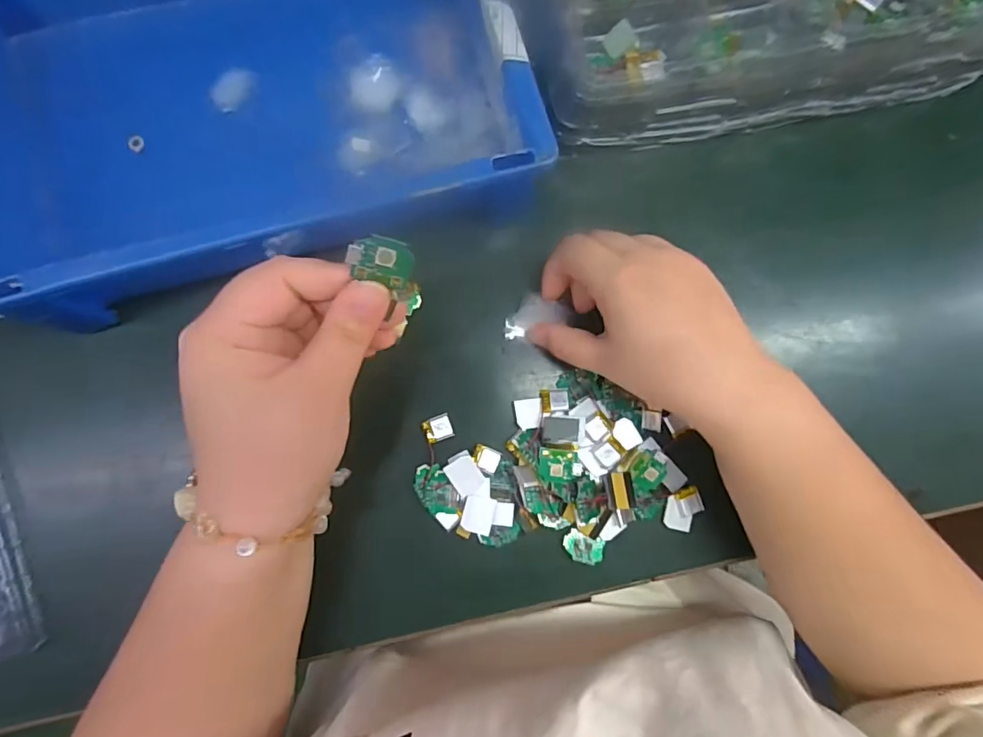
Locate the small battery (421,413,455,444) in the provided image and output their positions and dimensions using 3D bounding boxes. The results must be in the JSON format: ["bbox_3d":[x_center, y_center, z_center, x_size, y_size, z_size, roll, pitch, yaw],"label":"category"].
[{"bbox_3d":[-0.033,0.037,0.318,0.017,0.004,0.015,-20,86,-5],"label":"small battery"}]

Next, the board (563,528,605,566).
[{"bbox_3d":[0.057,0.111,0.318,0.025,0.005,0.017,18,83,-2],"label":"board"}]

